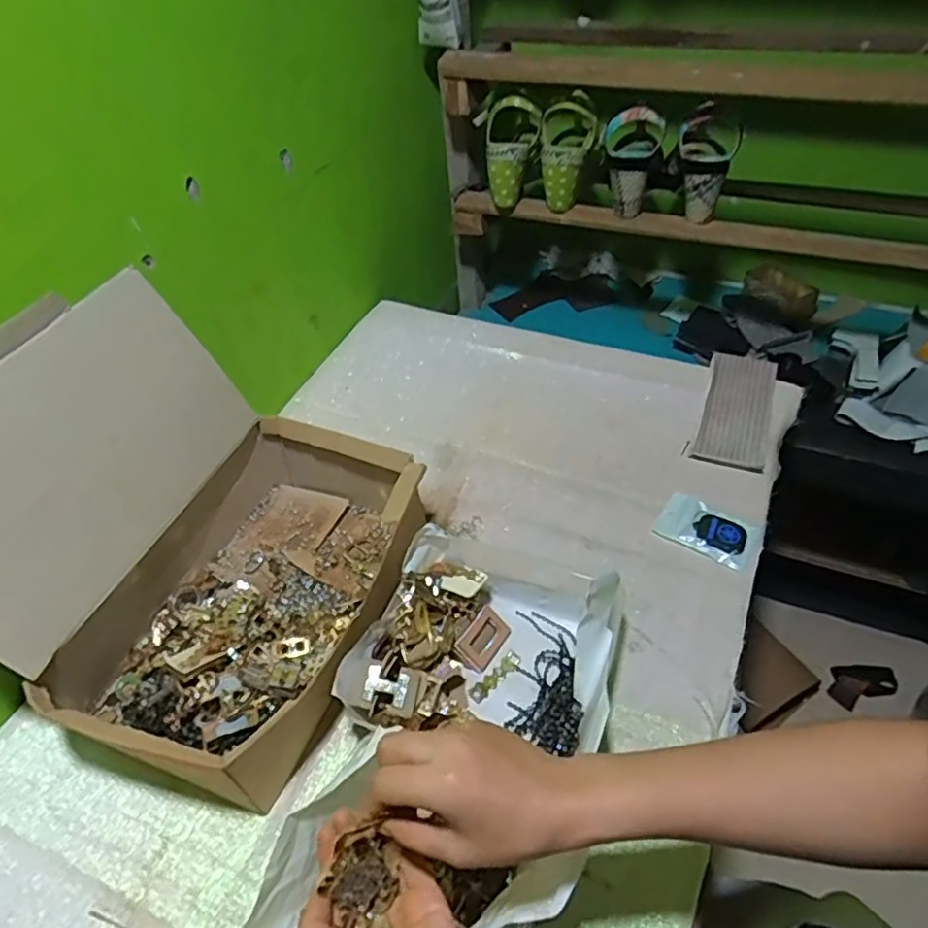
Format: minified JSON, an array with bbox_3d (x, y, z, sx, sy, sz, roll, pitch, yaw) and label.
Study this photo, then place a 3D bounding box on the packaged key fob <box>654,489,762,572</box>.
[{"bbox_3d":[0.264,0.067,0.693,0.101,0.011,0.064,28,54,27],"label":"packaged key fob"}]

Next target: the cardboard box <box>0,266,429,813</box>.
[{"bbox_3d":[-0.222,0.053,0.559,0.305,0.280,0.332,16,51,17],"label":"cardboard box"}]

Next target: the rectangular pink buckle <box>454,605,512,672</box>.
[{"bbox_3d":[0.018,0.165,0.611,0.037,0.011,0.053,43,71,2],"label":"rectangular pink buckle"}]

